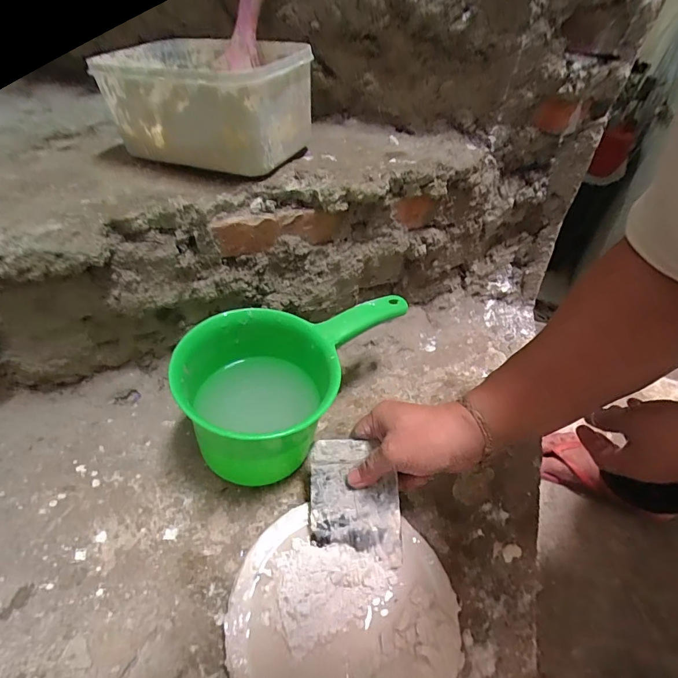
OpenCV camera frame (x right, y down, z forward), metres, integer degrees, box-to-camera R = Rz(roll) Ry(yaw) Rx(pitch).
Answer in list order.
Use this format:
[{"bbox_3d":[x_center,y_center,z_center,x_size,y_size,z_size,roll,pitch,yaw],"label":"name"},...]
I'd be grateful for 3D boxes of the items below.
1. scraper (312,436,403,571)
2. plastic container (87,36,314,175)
[{"bbox_3d":[0.013,0.142,0.368,0.078,0.004,0.101,-3,74,7],"label":"scraper"},{"bbox_3d":[-0.134,-0.251,0.427,0.192,0.091,0.141,20,45,14],"label":"plastic container"}]

